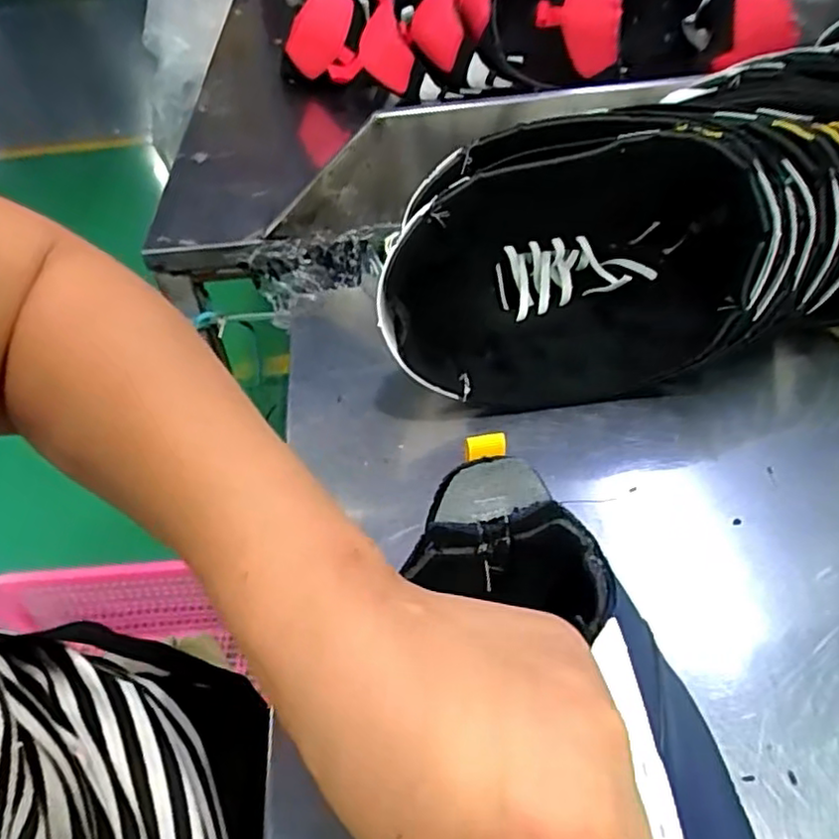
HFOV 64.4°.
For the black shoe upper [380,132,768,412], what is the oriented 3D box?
[{"bbox_3d":[0.097,-0.096,0.407,0.237,0.136,0.110,-7,44,-3],"label":"black shoe upper"}]

